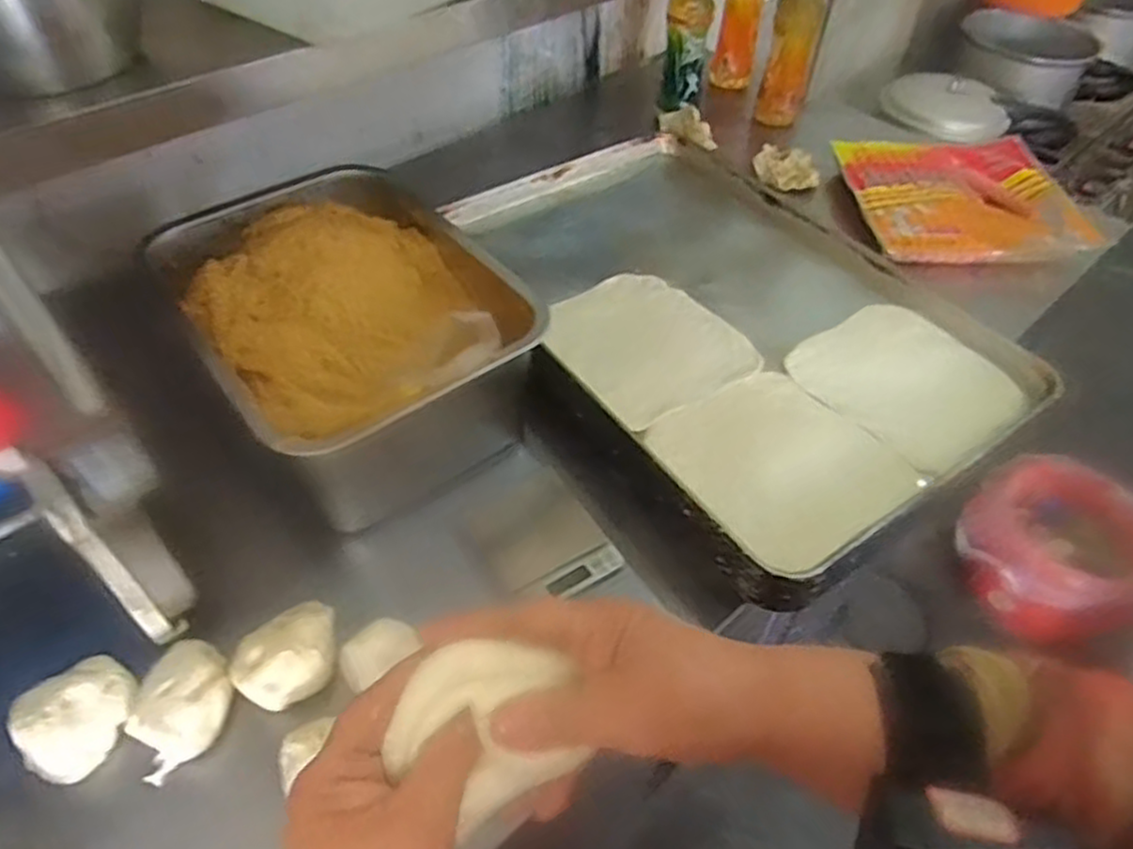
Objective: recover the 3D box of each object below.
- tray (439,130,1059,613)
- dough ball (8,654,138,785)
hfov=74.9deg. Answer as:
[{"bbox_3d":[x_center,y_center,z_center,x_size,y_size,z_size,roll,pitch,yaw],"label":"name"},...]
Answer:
[{"bbox_3d":[0.154,-0.132,0.814,0.421,0.050,0.604,-28,55,-24],"label":"tray"},{"bbox_3d":[-0.353,0.204,0.529,0.061,0.042,0.078,20,51,15],"label":"dough ball"}]

